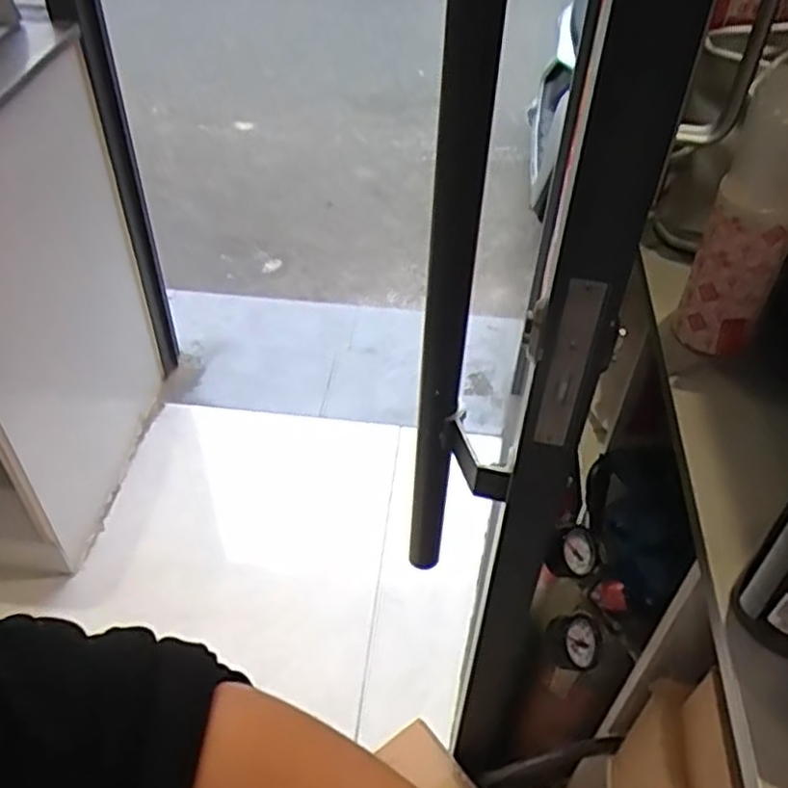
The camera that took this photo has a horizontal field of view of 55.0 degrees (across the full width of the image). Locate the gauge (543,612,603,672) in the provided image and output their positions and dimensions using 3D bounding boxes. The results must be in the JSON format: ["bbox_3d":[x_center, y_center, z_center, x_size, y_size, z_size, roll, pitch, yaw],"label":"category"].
[{"bbox_3d":[0.175,0.241,0.737,0.052,0.030,0.052,6,69,-17],"label":"gauge"}]

